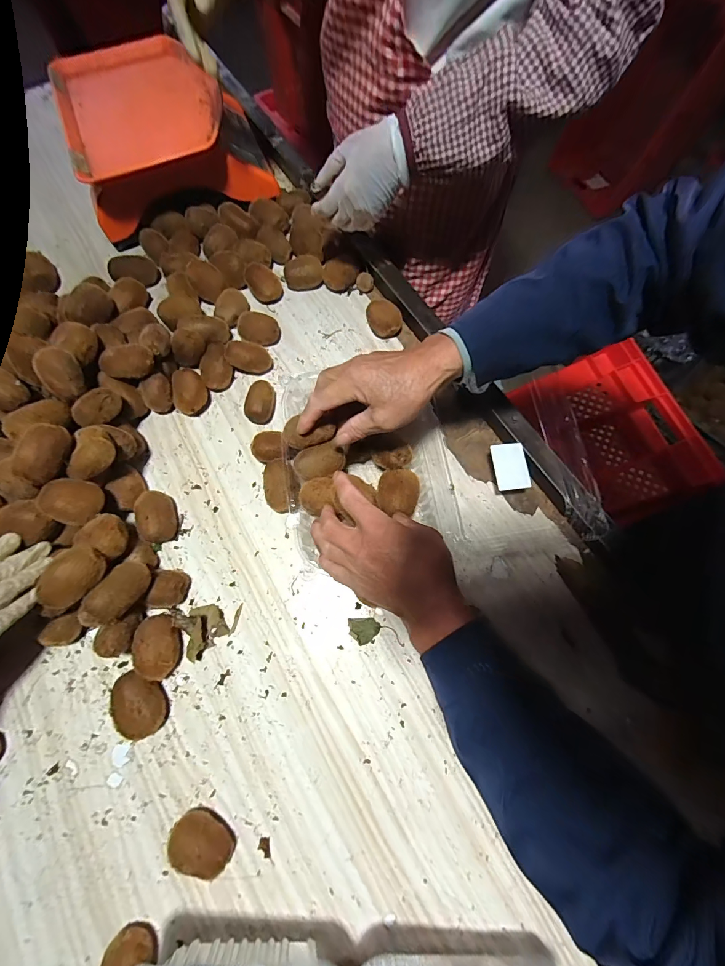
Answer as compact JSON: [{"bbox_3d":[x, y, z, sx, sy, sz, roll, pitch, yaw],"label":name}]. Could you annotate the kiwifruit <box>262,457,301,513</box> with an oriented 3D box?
[{"bbox_3d":[-0.098,0.004,0.458,0.042,0.039,0.064,-3,73,1],"label":"kiwifruit"}]

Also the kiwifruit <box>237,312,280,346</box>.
[{"bbox_3d":[-0.151,-0.221,0.536,0.054,0.039,0.044,16,75,6],"label":"kiwifruit"}]

